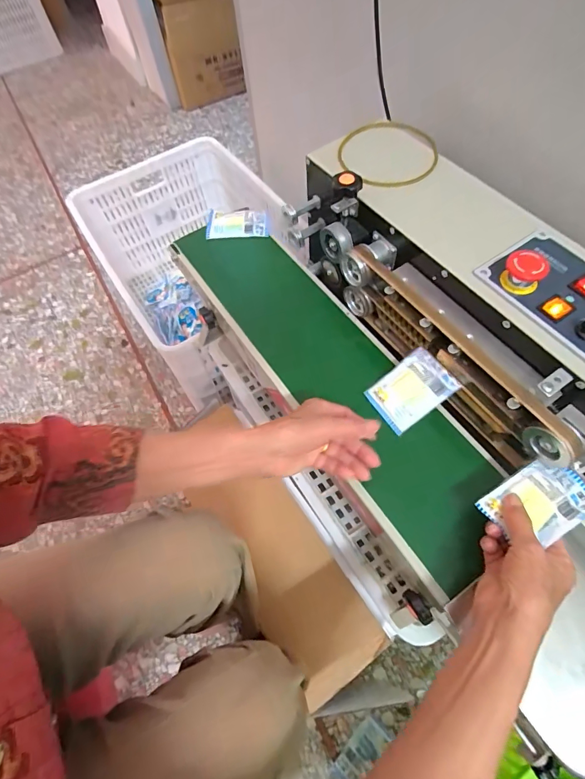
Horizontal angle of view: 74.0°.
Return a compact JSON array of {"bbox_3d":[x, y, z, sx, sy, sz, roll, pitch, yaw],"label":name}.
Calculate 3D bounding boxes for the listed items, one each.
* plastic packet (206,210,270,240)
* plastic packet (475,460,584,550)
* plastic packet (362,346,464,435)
[{"bbox_3d":[-0.090,-0.274,0.641,0.098,0.015,0.058,-1,62,4],"label":"plastic packet"},{"bbox_3d":[0.239,0.110,0.376,0.100,0.006,0.062,-28,64,-11],"label":"plastic packet"},{"bbox_3d":[0.141,0.002,0.464,0.089,0.008,0.066,-41,68,9],"label":"plastic packet"}]

